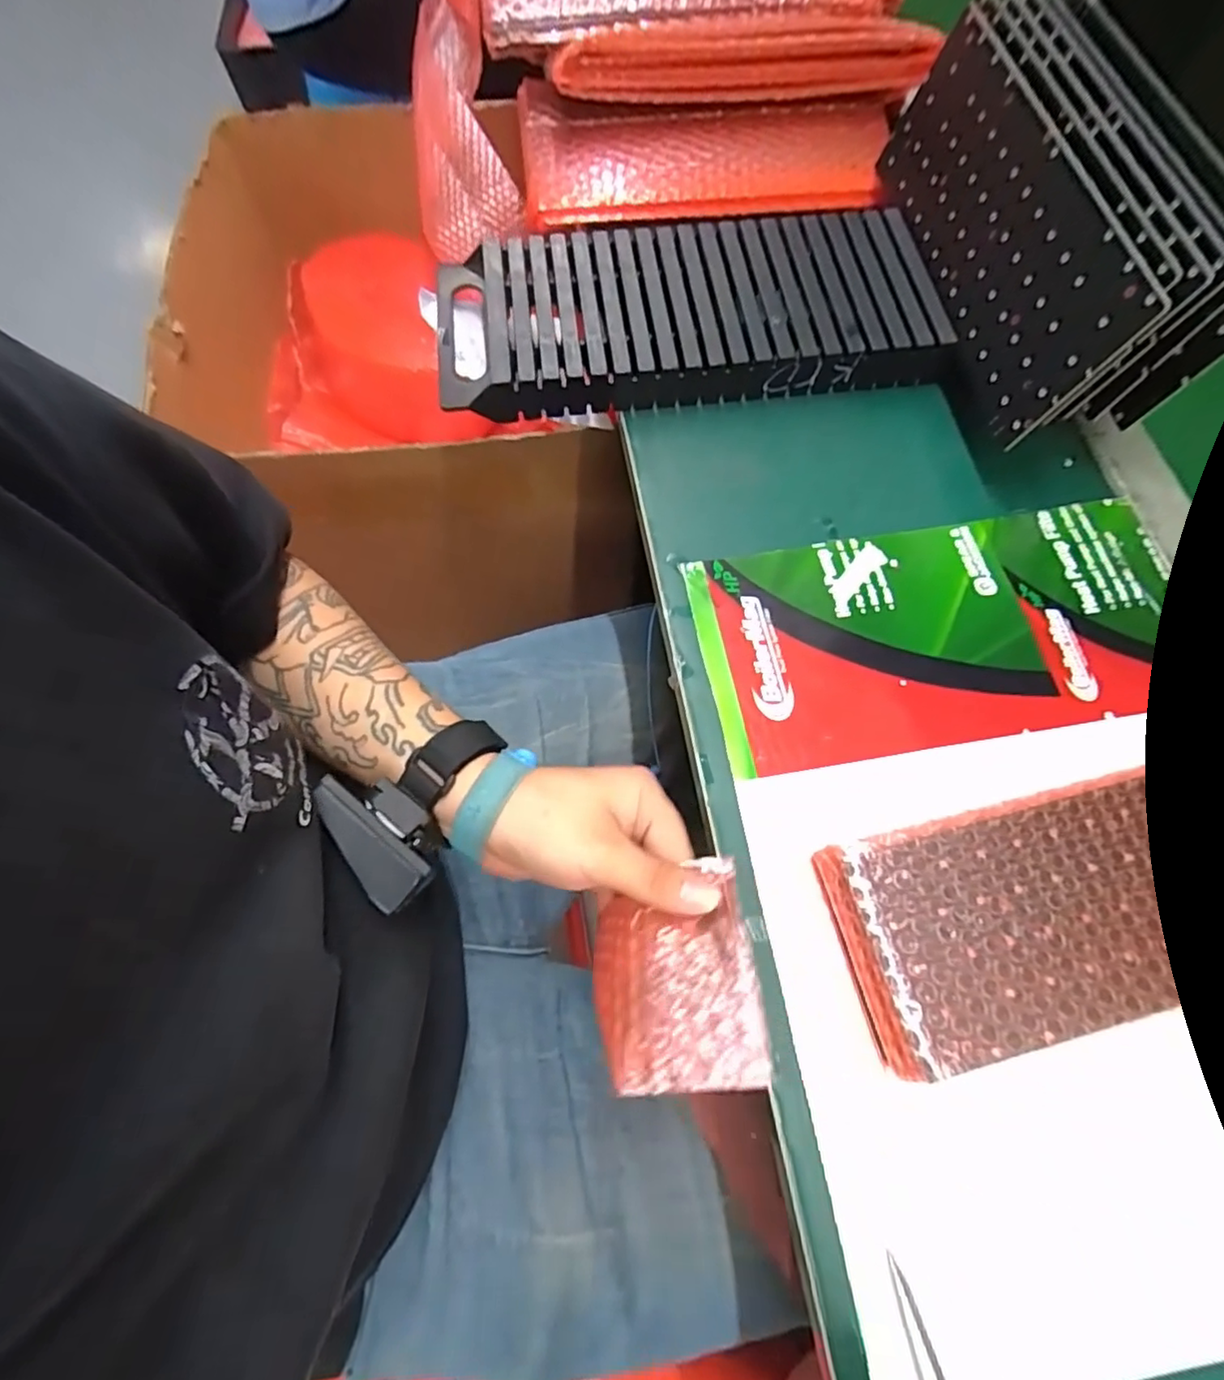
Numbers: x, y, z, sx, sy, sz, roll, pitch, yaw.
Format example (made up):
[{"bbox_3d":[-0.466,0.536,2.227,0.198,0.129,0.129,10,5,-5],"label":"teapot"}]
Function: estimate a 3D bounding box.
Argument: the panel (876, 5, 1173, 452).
[{"bbox_3d":[0.236,-0.295,0.388,0.007,0.092,0.281,0,67,-19],"label":"panel"}]

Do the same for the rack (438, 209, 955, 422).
[{"bbox_3d":[0.050,-0.268,0.429,0.335,0.046,0.144,-7,68,-3],"label":"rack"}]

